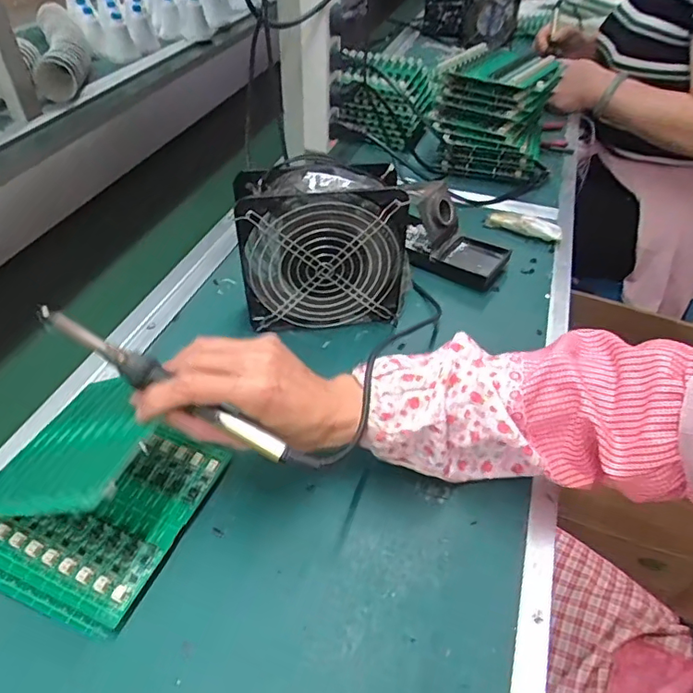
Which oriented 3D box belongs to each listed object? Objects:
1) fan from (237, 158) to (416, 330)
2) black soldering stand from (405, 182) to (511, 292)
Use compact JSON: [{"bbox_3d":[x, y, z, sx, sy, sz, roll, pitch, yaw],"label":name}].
[{"bbox_3d":[-0.021,-0.095,0.504,0.153,0.148,0.061,-7,45,-10],"label":"fan"},{"bbox_3d":[0.120,-0.130,0.597,0.126,0.067,0.080,19,47,16],"label":"black soldering stand"}]

